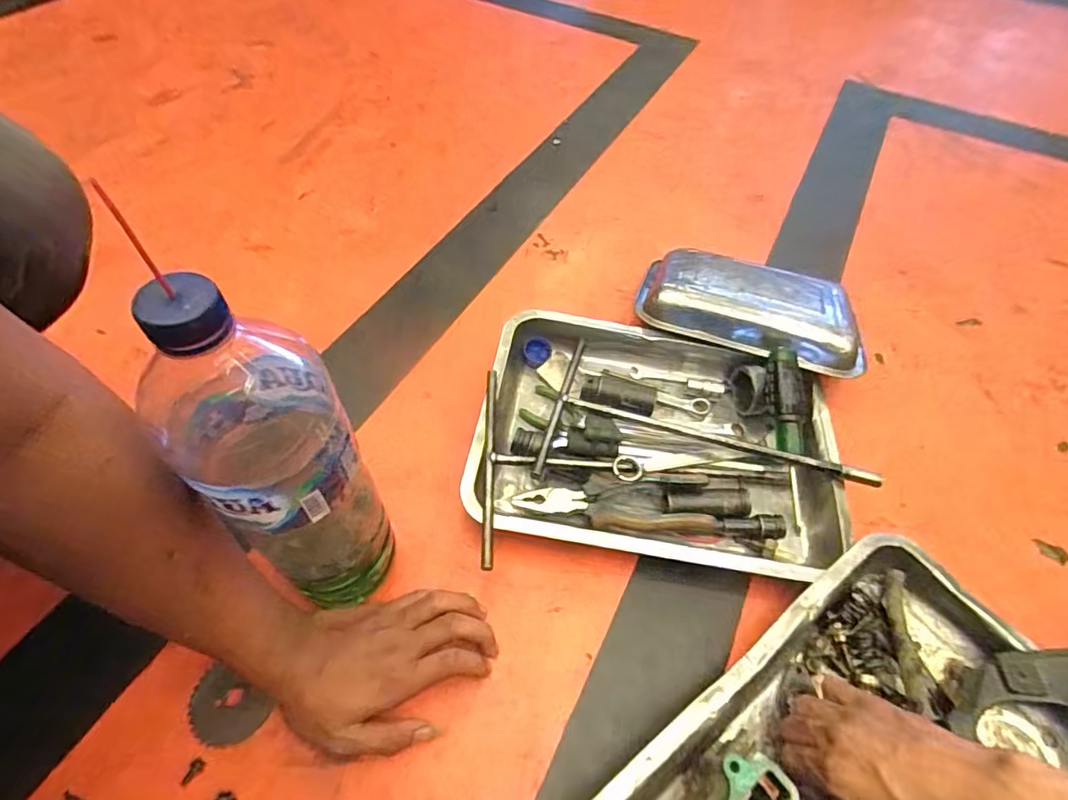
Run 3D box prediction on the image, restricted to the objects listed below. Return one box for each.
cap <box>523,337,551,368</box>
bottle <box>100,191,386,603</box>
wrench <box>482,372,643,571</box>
[{"bbox_3d":[0.003,-0.052,0.596,0.030,0.010,0.035,1,54,-4],"label":"cap"},{"bbox_3d":[-0.152,0.044,0.329,0.081,0.292,0.086,-17,53,-15],"label":"bottle"},{"bbox_3d":[0.026,0.058,0.486,0.142,0.018,0.186,1,54,-3],"label":"wrench"}]

